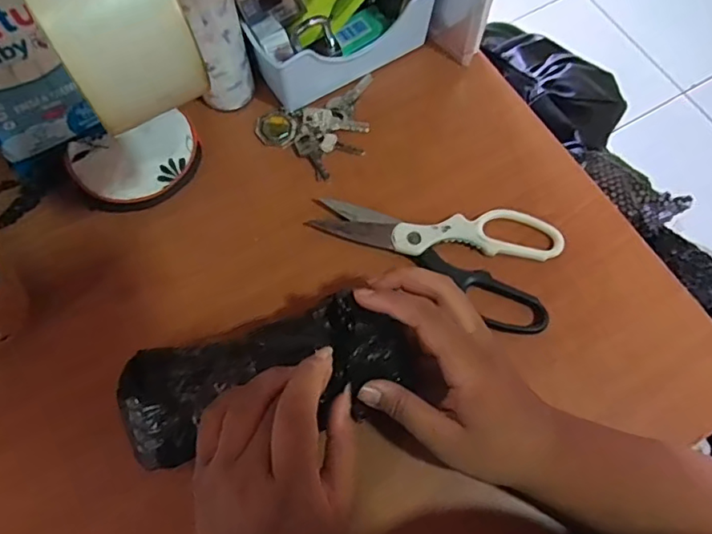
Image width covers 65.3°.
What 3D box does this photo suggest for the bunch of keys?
[{"bbox_3d":[-0.024,-0.118,0.483,0.109,0.010,0.079,-23,71,-10],"label":"bunch of keys"}]

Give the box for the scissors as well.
[{"bbox_3d":[0.062,-0.019,0.443,0.193,0.015,0.093,19,69,6],"label":"scissors"}]

